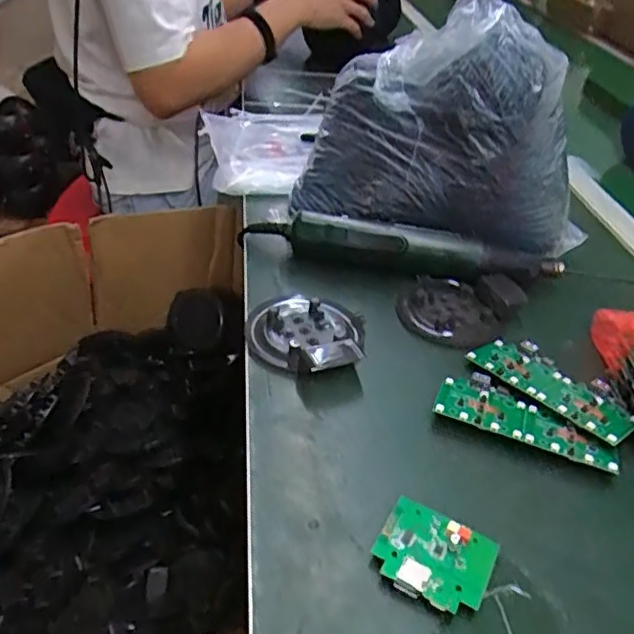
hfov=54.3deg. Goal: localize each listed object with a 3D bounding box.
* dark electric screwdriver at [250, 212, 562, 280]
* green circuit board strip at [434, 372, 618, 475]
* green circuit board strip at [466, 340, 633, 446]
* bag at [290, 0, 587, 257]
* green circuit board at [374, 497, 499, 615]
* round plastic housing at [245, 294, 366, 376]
[{"bbox_3d":[0.071,-0.059,0.552,0.278,0.050,0.033,10,37,4],"label":"dark electric screwdriver"},{"bbox_3d":[0.141,0.068,0.417,0.114,0.005,0.052,18,31,16],"label":"green circuit board strip"},{"bbox_3d":[0.171,0.050,0.447,0.054,0.014,0.115,-23,46,-33],"label":"green circuit board strip"},{"bbox_3d":[0.122,-0.163,0.563,0.255,0.206,0.123,13,37,9],"label":"bag"},{"bbox_3d":[0.063,0.129,0.333,0.059,0.013,0.052,22,39,20],"label":"green circuit board"},{"bbox_3d":[-0.009,0.010,0.471,0.086,0.022,0.083,4,37,-3],"label":"round plastic housing"}]

